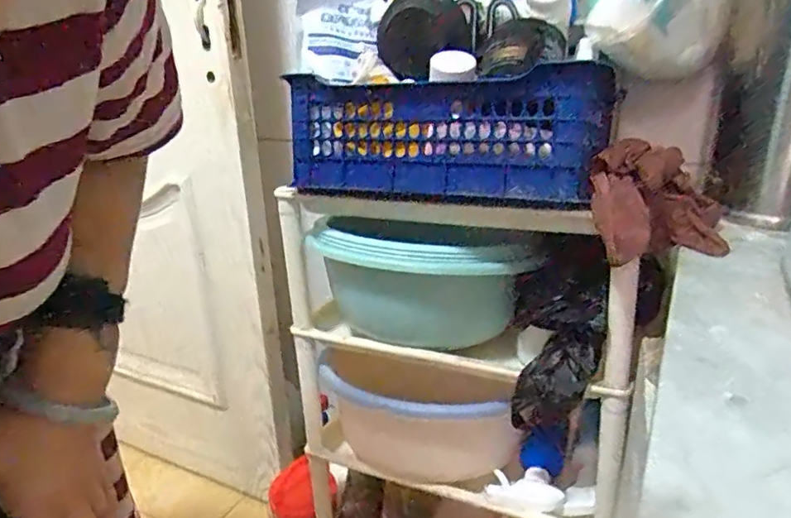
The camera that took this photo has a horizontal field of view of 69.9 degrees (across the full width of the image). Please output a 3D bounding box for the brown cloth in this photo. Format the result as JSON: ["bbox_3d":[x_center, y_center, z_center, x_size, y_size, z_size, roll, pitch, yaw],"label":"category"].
[{"bbox_3d":[0.260,-0.059,0.559,0.135,0.101,0.070,-7,22,-11],"label":"brown cloth"}]

